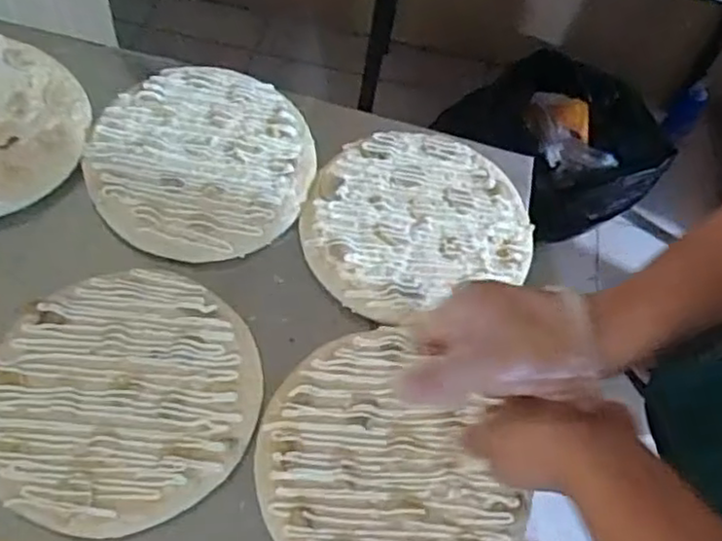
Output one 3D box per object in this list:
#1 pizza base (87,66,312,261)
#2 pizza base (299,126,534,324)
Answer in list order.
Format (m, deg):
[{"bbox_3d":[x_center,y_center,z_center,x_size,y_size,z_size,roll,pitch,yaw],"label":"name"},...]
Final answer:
[{"bbox_3d":[-0.142,-0.105,0.631,0.188,0.025,0.198,2,57,-3],"label":"pizza base"},{"bbox_3d":[0.047,-0.053,0.625,0.200,0.011,0.175,-22,61,-17],"label":"pizza base"}]

